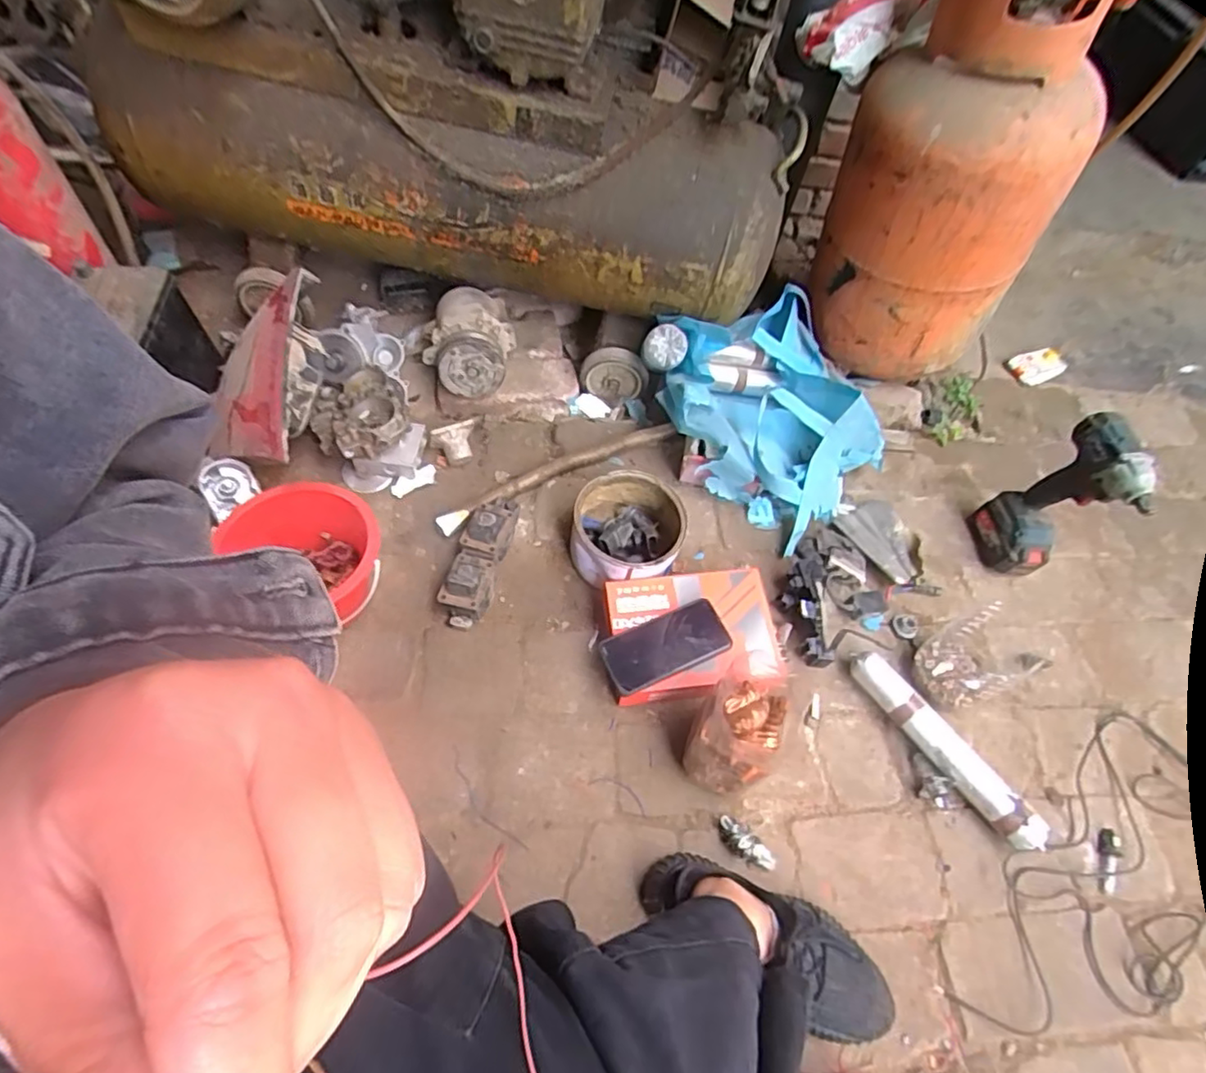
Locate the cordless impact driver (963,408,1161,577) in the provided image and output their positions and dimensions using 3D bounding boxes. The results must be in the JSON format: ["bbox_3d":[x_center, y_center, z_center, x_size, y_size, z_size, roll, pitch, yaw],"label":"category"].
[{"bbox_3d":[0.631,-0.044,0.888,0.082,0.241,0.134,-6,59,-9],"label":"cordless impact driver"}]

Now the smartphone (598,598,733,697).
[{"bbox_3d":[0.079,0.134,0.788,0.160,0.012,0.078,-19,62,-16],"label":"smartphone"}]

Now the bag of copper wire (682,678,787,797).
[{"bbox_3d":[0.147,0.232,0.724,0.091,0.147,0.101,18,58,5],"label":"bag of copper wire"}]

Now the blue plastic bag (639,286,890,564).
[{"bbox_3d":[0.271,-0.195,0.997,0.318,0.147,0.360,-18,62,-16],"label":"blue plastic bag"}]

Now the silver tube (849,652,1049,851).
[{"bbox_3d":[0.423,0.263,0.789,0.048,0.047,0.278,-30,66,-22],"label":"silver tube"}]

